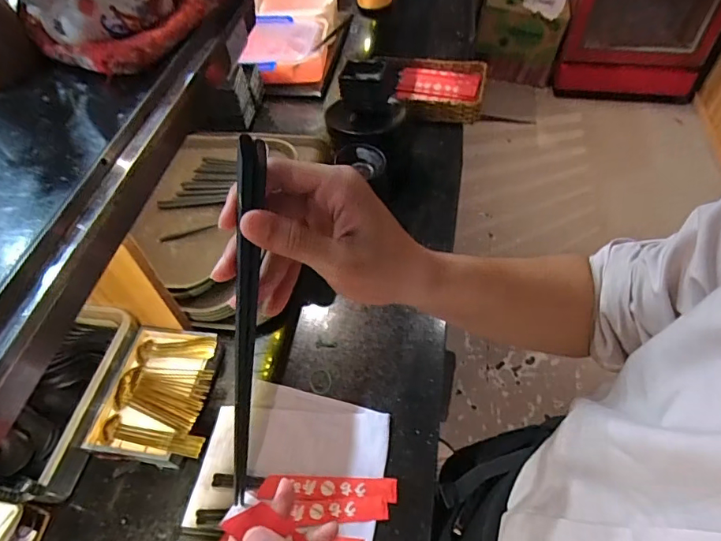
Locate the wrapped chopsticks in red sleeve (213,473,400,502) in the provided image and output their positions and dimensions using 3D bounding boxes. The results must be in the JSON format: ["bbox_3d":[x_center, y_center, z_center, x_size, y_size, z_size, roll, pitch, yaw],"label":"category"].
[{"bbox_3d":[-0.067,0.258,0.563,0.220,0.004,0.026,0,53,3],"label":"wrapped chopsticks in red sleeve"}]

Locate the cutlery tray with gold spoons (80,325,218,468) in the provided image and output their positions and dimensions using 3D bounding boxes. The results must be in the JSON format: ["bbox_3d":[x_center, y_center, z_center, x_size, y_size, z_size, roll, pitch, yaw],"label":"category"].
[{"bbox_3d":[-0.260,0.164,0.632,0.152,0.039,0.173,5,53,7],"label":"cutlery tray with gold spoons"}]

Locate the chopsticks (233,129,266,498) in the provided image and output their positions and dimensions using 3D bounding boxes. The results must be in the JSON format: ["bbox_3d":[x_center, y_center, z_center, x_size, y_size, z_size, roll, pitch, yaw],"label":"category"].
[{"bbox_3d":[-0.066,0.034,0.272,0.010,0.212,0.015,8,14,9],"label":"chopsticks"}]

